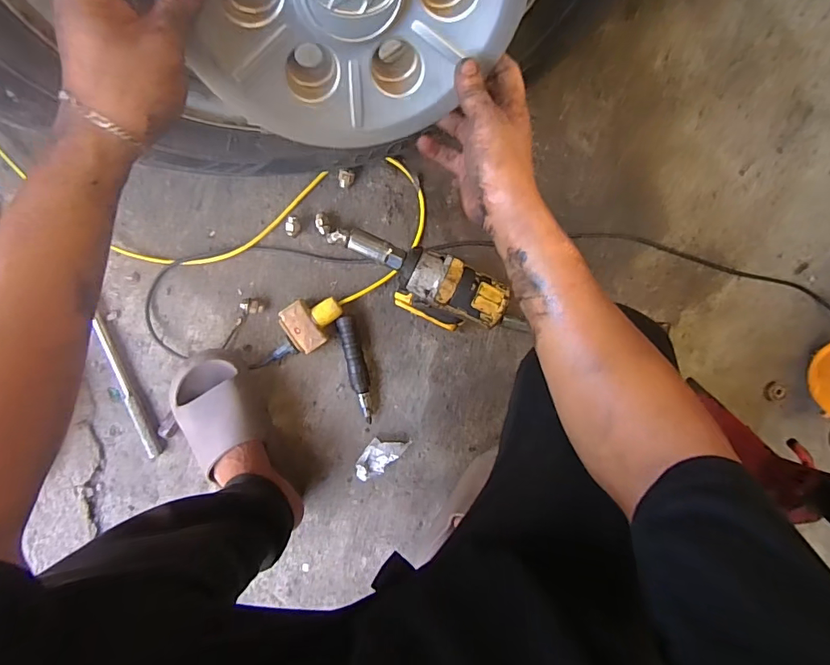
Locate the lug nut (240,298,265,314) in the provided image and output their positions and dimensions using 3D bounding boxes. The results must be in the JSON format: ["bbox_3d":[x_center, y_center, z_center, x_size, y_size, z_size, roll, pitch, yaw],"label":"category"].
[{"bbox_3d":[-0.254,-0.041,0.719,0.036,0.023,0.022,16,91,-8],"label":"lug nut"}]

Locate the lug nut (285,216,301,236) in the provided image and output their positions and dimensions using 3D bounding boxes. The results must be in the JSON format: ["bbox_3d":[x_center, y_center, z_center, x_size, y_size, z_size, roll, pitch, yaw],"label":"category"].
[{"bbox_3d":[-0.189,-0.166,0.719,0.022,0.024,0.032,-9,95,-7],"label":"lug nut"}]

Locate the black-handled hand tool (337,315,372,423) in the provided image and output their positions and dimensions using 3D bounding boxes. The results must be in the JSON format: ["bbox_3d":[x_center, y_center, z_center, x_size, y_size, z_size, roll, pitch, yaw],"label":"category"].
[{"bbox_3d":[-0.092,0.058,0.736,0.030,0.025,0.171,-13,94,-4],"label":"black-handled hand tool"}]

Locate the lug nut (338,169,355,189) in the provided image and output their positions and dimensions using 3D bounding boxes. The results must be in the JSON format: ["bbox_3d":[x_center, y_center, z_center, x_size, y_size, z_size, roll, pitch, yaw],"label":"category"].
[{"bbox_3d":[-0.107,-0.240,0.721,0.024,0.019,0.023,2,93,-7],"label":"lug nut"}]

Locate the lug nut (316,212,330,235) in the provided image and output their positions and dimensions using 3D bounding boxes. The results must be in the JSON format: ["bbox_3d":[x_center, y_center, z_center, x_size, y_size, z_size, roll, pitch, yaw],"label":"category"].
[{"bbox_3d":[-0.144,-0.171,0.725,0.020,0.018,0.033,-8,94,-7],"label":"lug nut"}]

